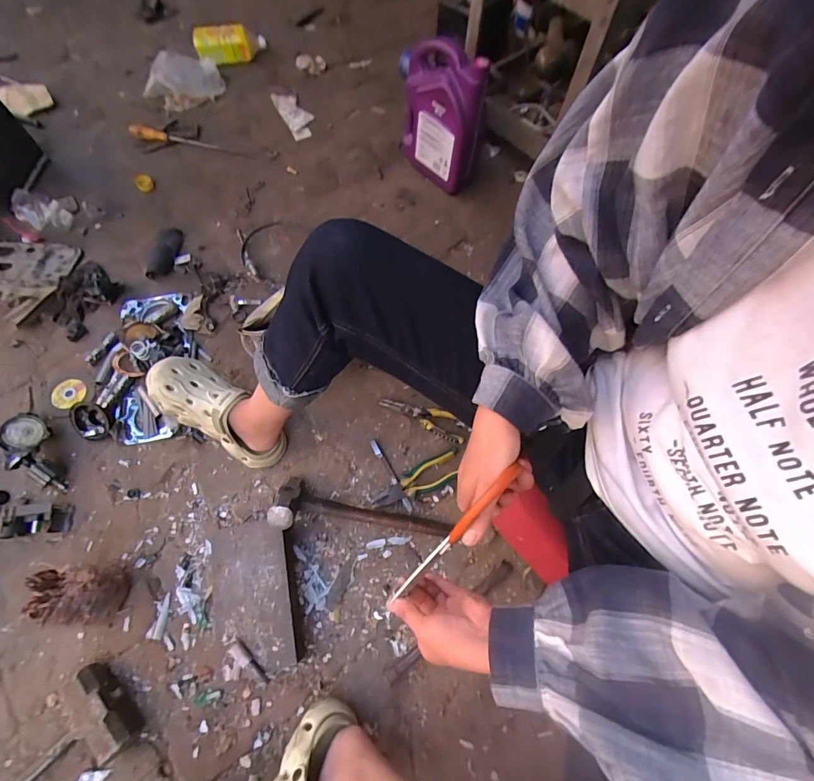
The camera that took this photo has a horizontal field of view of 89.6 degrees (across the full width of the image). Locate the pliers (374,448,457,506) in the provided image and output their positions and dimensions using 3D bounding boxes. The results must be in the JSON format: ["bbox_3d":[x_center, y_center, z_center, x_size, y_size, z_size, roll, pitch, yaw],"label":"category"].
[{"bbox_3d":[0.019,0.171,0.787,0.179,0.015,0.057,-21,68,-12],"label":"pliers"}]

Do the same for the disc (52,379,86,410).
[{"bbox_3d":[-0.689,0.007,0.835,0.068,0.005,0.065,-3,66,-3],"label":"disc"}]

